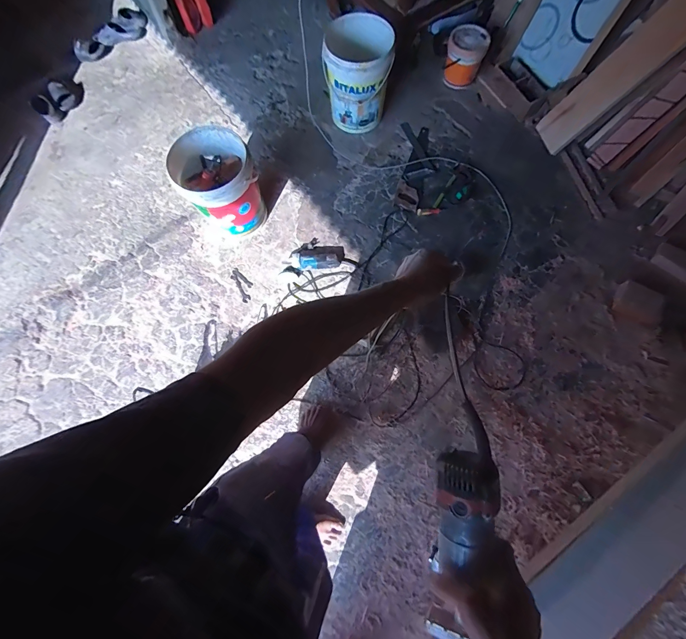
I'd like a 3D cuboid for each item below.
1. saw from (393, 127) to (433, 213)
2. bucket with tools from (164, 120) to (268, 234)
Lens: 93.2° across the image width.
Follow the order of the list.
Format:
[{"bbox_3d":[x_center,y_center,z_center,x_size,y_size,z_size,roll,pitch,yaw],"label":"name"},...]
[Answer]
[{"bbox_3d":[0.374,-0.750,1.596,0.127,0.030,0.504,20,75,7],"label":"saw"},{"bbox_3d":[-0.500,-0.561,1.396,0.288,0.355,0.296,0,74,1],"label":"bucket with tools"}]

